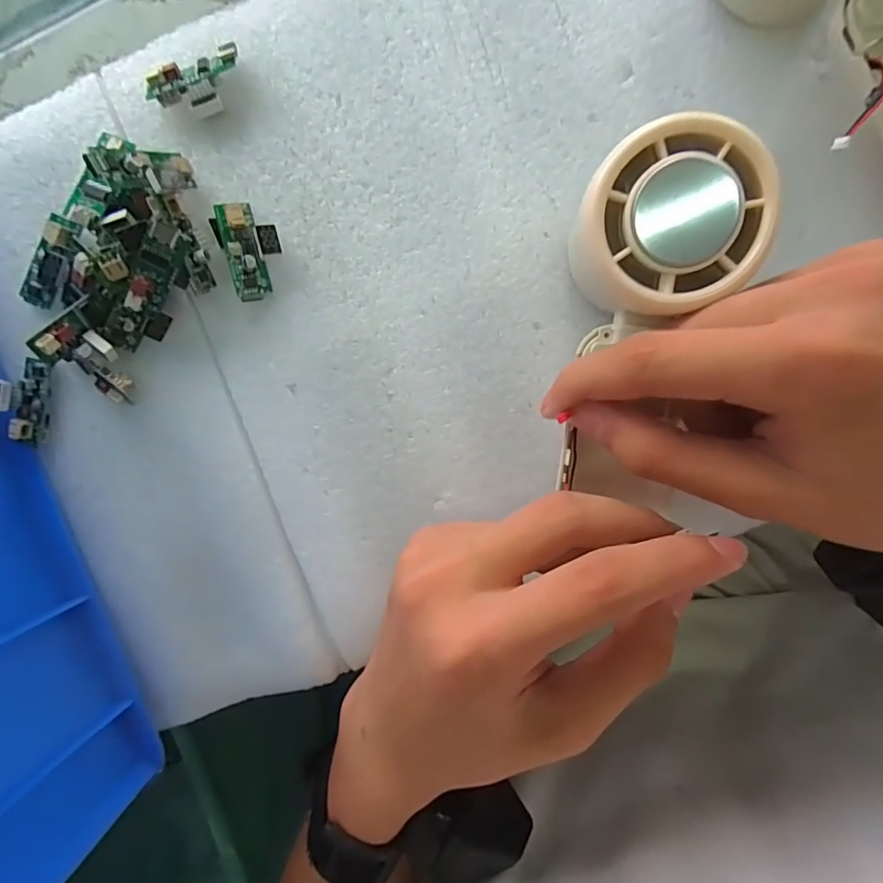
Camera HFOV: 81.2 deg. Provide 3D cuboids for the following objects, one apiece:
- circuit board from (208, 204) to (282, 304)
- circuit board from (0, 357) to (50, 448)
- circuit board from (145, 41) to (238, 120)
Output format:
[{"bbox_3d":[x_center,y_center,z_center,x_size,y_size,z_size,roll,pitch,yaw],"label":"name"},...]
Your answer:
[{"bbox_3d":[-0.076,-0.078,0.209,0.024,0.010,0.037,-18,91,5],"label":"circuit board"},{"bbox_3d":[-0.179,-0.016,0.219,0.016,0.014,0.037,8,92,4],"label":"circuit board"},{"bbox_3d":[-0.097,-0.142,0.207,0.038,0.011,0.019,-26,90,5],"label":"circuit board"}]

